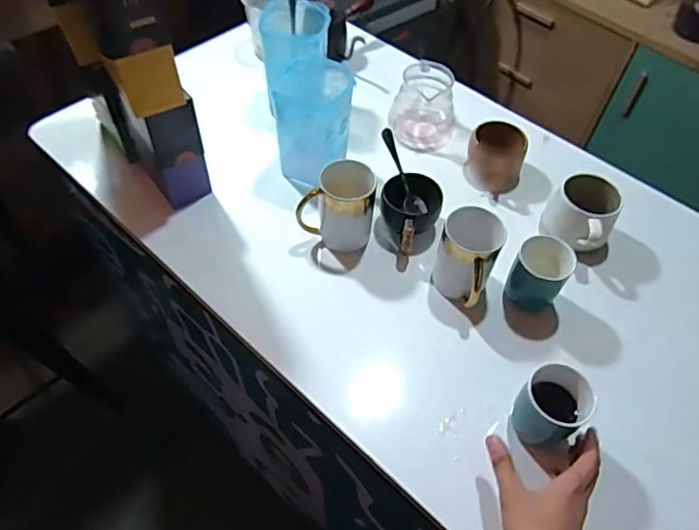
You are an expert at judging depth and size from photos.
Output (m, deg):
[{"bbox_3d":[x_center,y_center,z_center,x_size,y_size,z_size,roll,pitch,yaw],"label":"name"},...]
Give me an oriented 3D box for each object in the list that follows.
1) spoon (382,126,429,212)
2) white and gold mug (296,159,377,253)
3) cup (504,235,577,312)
[{"bbox_3d":[0.071,-0.124,0.717,0.025,0.014,0.122,-23,96,-19],"label":"spoon"},{"bbox_3d":[-0.015,-0.072,0.687,0.091,0.110,0.065,10,54,4],"label":"white and gold mug"},{"bbox_3d":[0.231,0.011,0.650,0.062,0.081,0.061,2,53,-2],"label":"cup"}]

